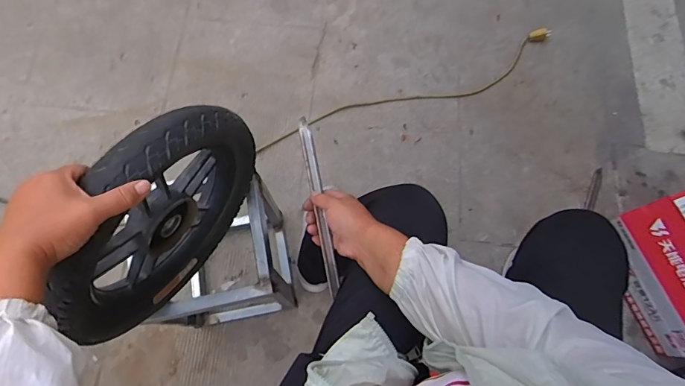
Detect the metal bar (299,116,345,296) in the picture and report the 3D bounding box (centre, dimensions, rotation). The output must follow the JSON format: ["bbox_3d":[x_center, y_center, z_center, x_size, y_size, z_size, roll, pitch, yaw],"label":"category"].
[{"bbox_3d":[-0.033,0.021,0.624,0.019,0.017,0.263,-11,92,-3],"label":"metal bar"}]

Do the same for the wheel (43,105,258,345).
[{"bbox_3d":[-0.235,0.035,0.567,0.070,0.325,0.312,30,74,10],"label":"wheel"}]

